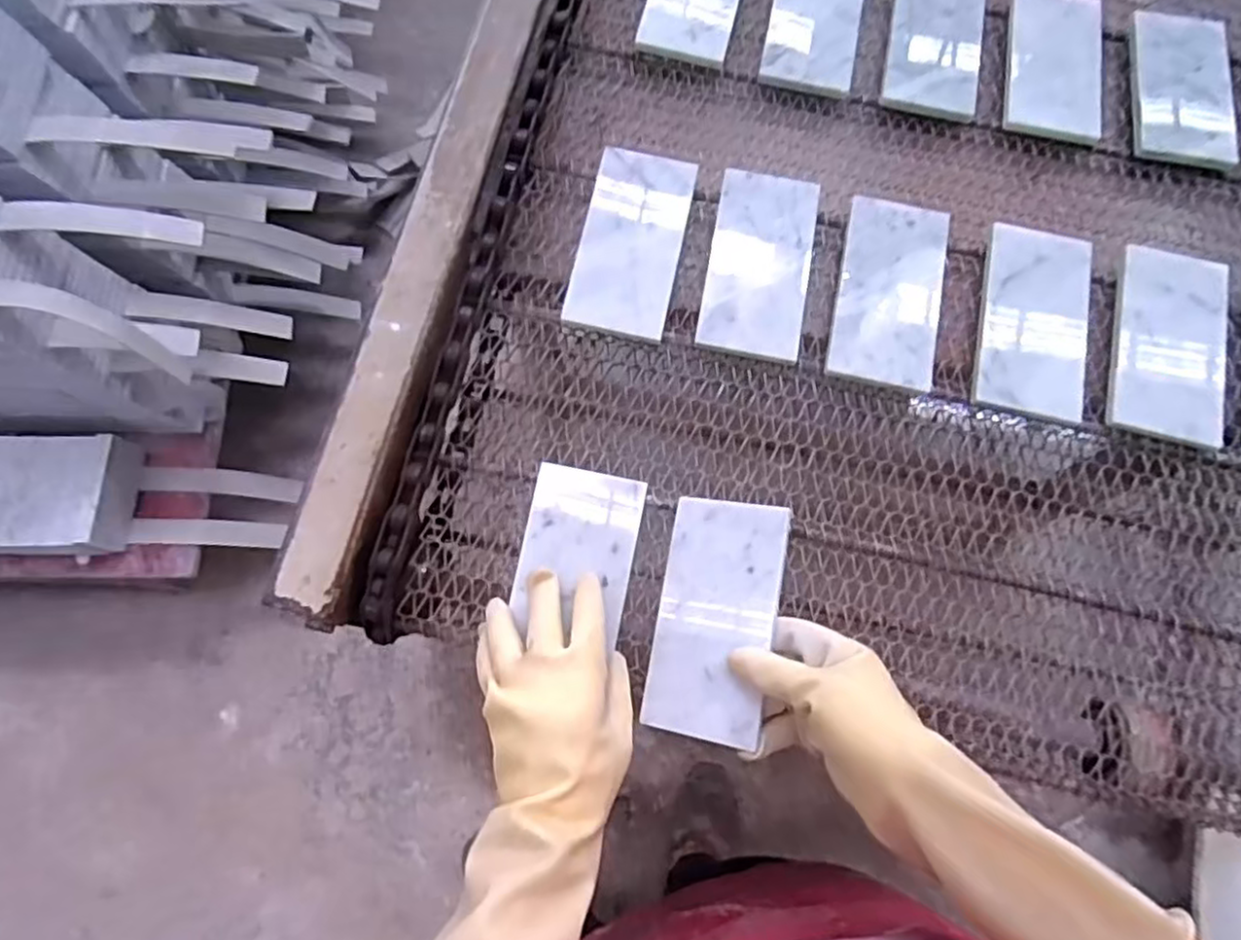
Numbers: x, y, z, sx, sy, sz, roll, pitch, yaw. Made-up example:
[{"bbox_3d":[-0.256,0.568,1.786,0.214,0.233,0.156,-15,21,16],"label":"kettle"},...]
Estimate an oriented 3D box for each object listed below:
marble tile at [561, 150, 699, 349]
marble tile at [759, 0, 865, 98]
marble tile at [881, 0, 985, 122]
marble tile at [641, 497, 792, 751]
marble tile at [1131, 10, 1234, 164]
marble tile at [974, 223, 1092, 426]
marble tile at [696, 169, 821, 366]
[{"bbox_3d":[0.009,-0.180,0.551,0.078,0.010,0.161,12,74,2],"label":"marble tile"},{"bbox_3d":[0.178,-0.411,0.634,0.081,0.018,0.159,11,69,5],"label":"marble tile"},{"bbox_3d":[0.287,-0.391,0.634,0.080,0.015,0.166,12,69,6],"label":"marble tile"},{"bbox_3d":[0.063,0.096,0.460,0.078,0.006,0.151,5,74,23],"label":"marble tile"},{"bbox_3d":[0.519,-0.357,0.644,0.088,0.016,0.183,12,69,6],"label":"marble tile"},{"bbox_3d":[0.330,-0.114,0.544,0.092,0.013,0.156,16,75,-2],"label":"marble tile"},{"bbox_3d":[0.111,-0.165,0.549,0.079,0.014,0.161,10,69,5],"label":"marble tile"}]

